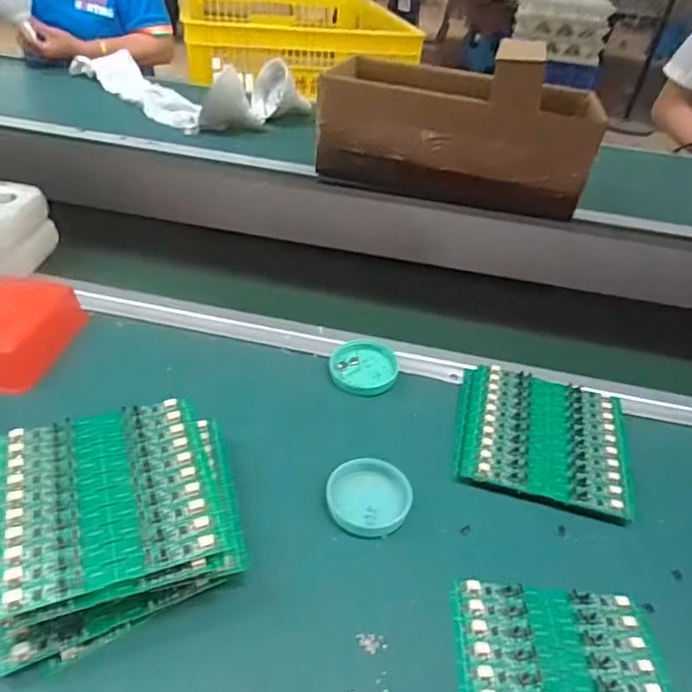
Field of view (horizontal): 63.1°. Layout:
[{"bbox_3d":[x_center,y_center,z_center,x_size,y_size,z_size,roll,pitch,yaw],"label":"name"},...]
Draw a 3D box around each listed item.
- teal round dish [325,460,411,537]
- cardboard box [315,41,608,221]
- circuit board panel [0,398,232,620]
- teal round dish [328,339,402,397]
[{"bbox_3d":[0.017,0.118,0.441,0.065,0.020,0.058,21,40,18],"label":"teal round dish"},{"bbox_3d":[0.176,-0.352,0.889,0.402,0.211,0.239,15,39,10],"label":"cardboard box"},{"bbox_3d":[-0.159,0.094,0.369,0.137,0.011,0.136,-11,41,-21],"label":"circuit board panel"},{"bbox_3d":[0.018,0.020,0.557,0.067,0.012,0.069,4,38,-3],"label":"teal round dish"}]

